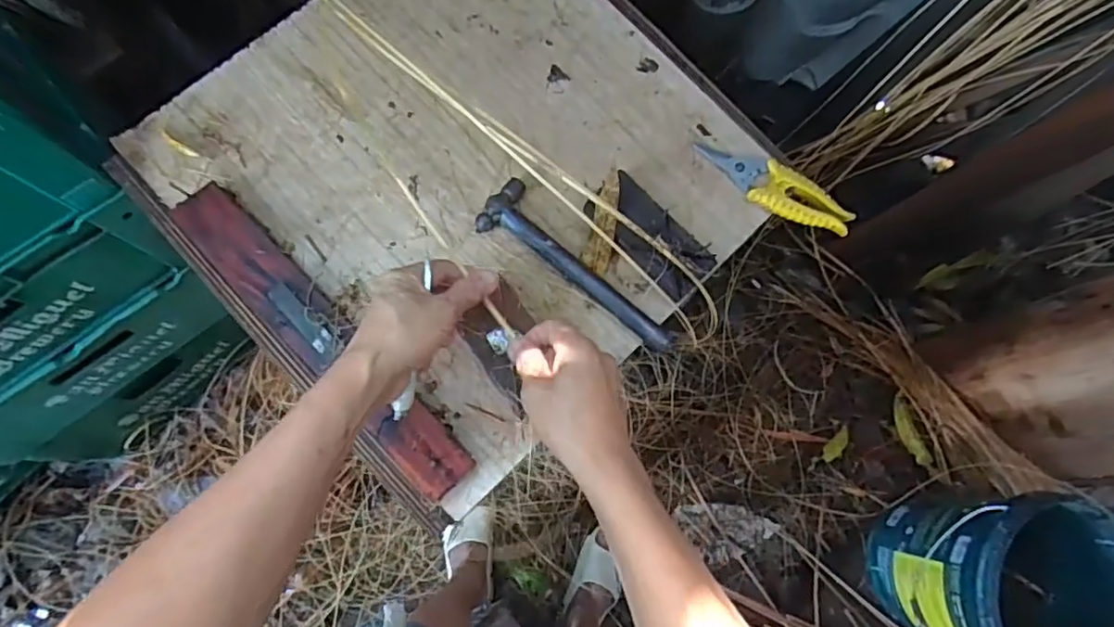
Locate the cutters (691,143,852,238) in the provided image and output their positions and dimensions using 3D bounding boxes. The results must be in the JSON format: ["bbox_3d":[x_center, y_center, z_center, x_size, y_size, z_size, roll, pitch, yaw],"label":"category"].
[{"bbox_3d":[0.216,-0.128,0.597,0.159,0.035,0.050,35,80,0],"label":"cutters"}]

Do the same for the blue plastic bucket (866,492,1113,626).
[{"bbox_3d":[0.757,0.451,1.010,0.321,0.291,0.293,24,80,-2],"label":"blue plastic bucket"}]

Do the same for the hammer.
[{"bbox_3d":[0.017,-0.037,0.566,0.216,0.027,0.055,43,80,2],"label":"hammer"}]

